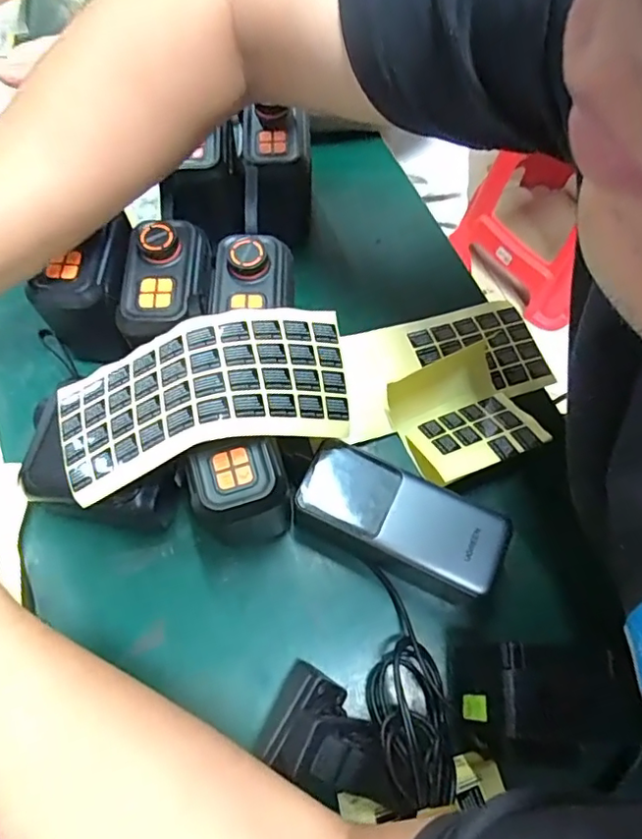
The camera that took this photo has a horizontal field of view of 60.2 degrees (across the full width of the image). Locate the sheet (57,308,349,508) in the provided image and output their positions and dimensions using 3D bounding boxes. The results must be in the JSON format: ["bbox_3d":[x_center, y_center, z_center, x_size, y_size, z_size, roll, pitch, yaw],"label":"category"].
[{"bbox_3d":[-0.073,-0.015,0.336,0.179,0.047,0.083,-14,70,-6],"label":"sheet"}]

